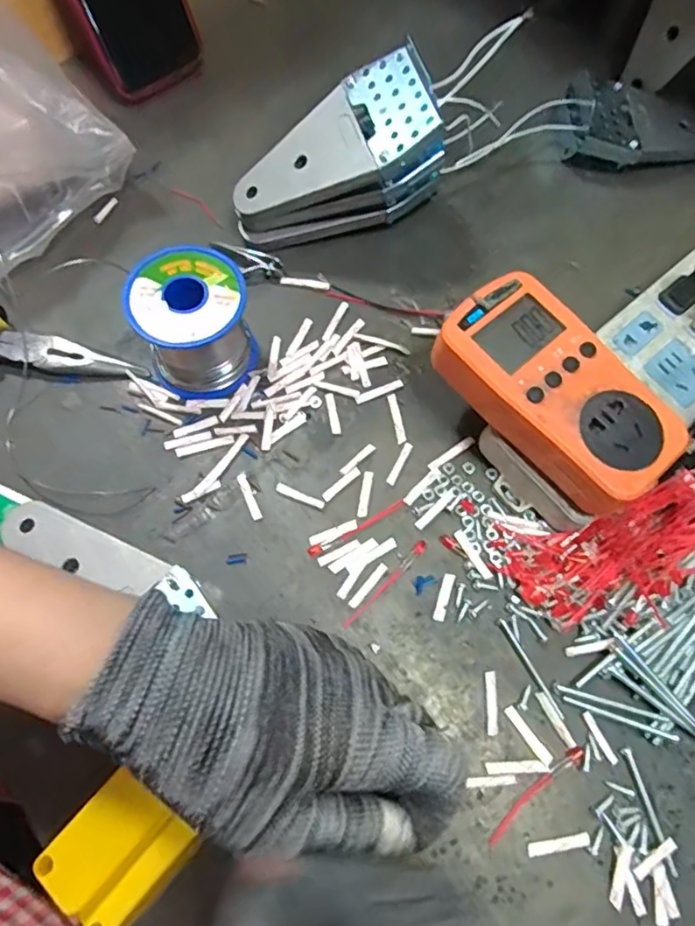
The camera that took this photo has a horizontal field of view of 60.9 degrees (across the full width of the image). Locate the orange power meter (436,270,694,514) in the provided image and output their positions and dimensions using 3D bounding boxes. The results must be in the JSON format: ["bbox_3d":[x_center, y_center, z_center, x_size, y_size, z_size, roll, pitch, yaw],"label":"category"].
[{"bbox_3d":[0.108,-0.036,0.309,0.069,0.034,0.125,-42,76,-16],"label":"orange power meter"}]

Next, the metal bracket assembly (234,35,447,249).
[{"bbox_3d":[-0.007,-0.198,0.384,0.136,0.089,0.067,-4,70,-3],"label":"metal bracket assembly"}]

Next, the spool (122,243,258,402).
[{"bbox_3d":[-0.090,-0.080,0.349,0.063,0.062,0.061,0,70,-1],"label":"spool"}]

